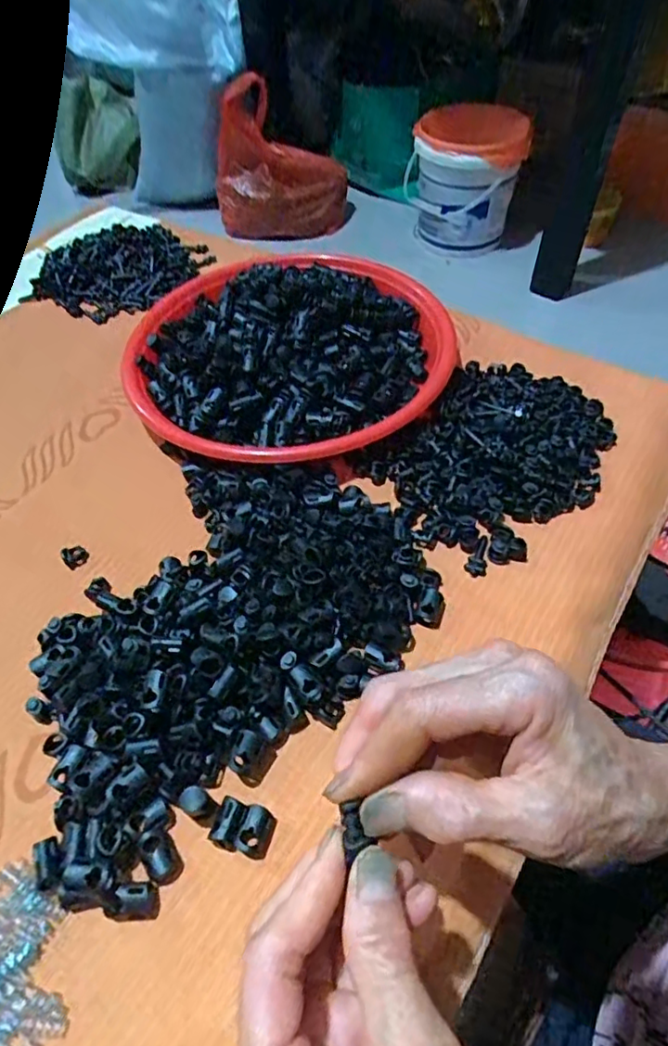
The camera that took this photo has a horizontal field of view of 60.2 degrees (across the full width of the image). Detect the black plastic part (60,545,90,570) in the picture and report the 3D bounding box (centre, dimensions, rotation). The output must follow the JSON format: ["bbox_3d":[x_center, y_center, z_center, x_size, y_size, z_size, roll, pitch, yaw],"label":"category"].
[{"bbox_3d":[-0.166,0.020,0.368,0.015,0.009,0.014,-33,59,-19],"label":"black plastic part"}]

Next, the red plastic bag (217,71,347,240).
[{"bbox_3d":[-0.138,-0.915,1.456,0.338,0.380,0.184,-9,54,-3],"label":"red plastic bag"}]

